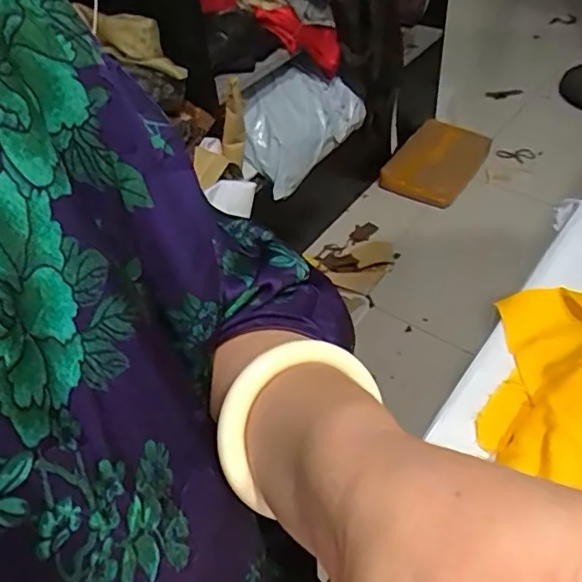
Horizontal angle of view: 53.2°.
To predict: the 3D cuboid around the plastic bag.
[{"bbox_3d":[0.014,-0.335,1.136,0.242,0.185,0.051,-46,17,-11],"label":"plastic bag"}]

